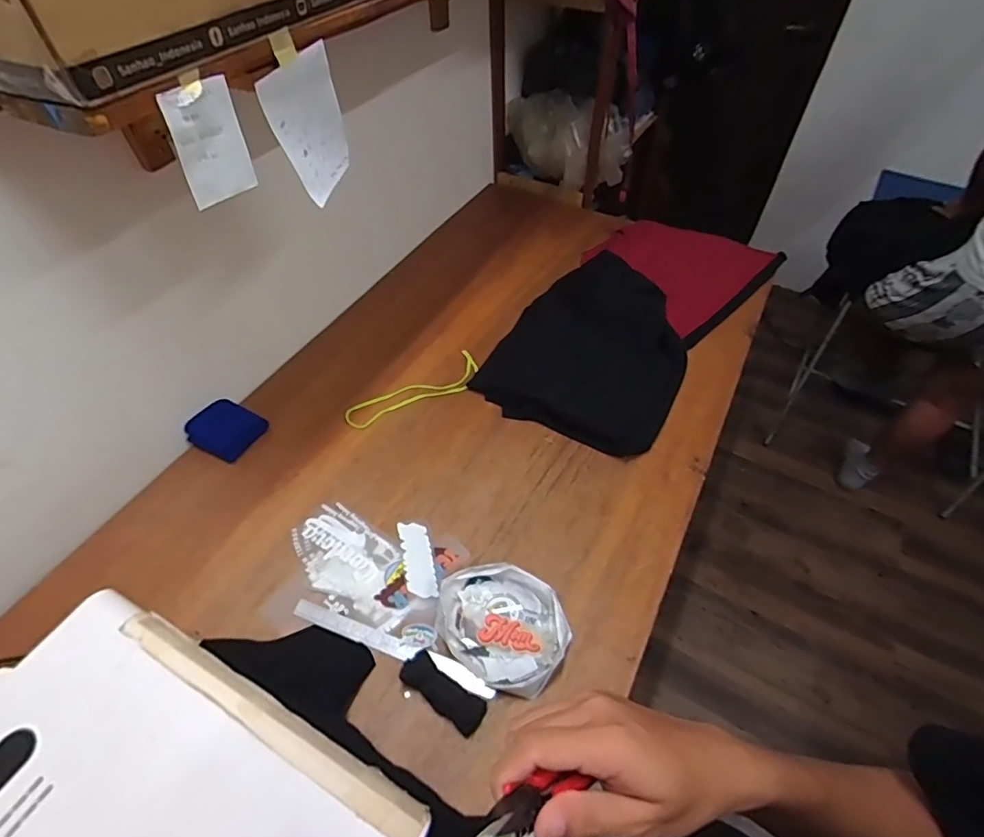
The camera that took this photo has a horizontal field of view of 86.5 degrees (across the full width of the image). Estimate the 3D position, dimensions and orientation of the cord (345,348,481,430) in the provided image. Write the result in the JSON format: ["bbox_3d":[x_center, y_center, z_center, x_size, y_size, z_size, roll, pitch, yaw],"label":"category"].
[{"bbox_3d":[-0.155,-0.054,1.111,0.310,0.011,0.099,-31,57,-21],"label":"cord"}]

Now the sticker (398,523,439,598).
[{"bbox_3d":[-0.124,0.234,0.878,0.048,0.004,0.141,-15,50,-4],"label":"sticker"}]

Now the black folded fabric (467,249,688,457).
[{"bbox_3d":[0.228,-0.169,1.143,0.384,0.103,0.458,24,56,19],"label":"black folded fabric"}]

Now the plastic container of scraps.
[{"bbox_3d":[0.014,0.308,0.794,0.200,0.044,0.158,29,58,22],"label":"plastic container of scraps"}]

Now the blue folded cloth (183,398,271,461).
[{"bbox_3d":[-0.524,0.018,1.031,0.122,0.044,0.112,22,55,18],"label":"blue folded cloth"}]

